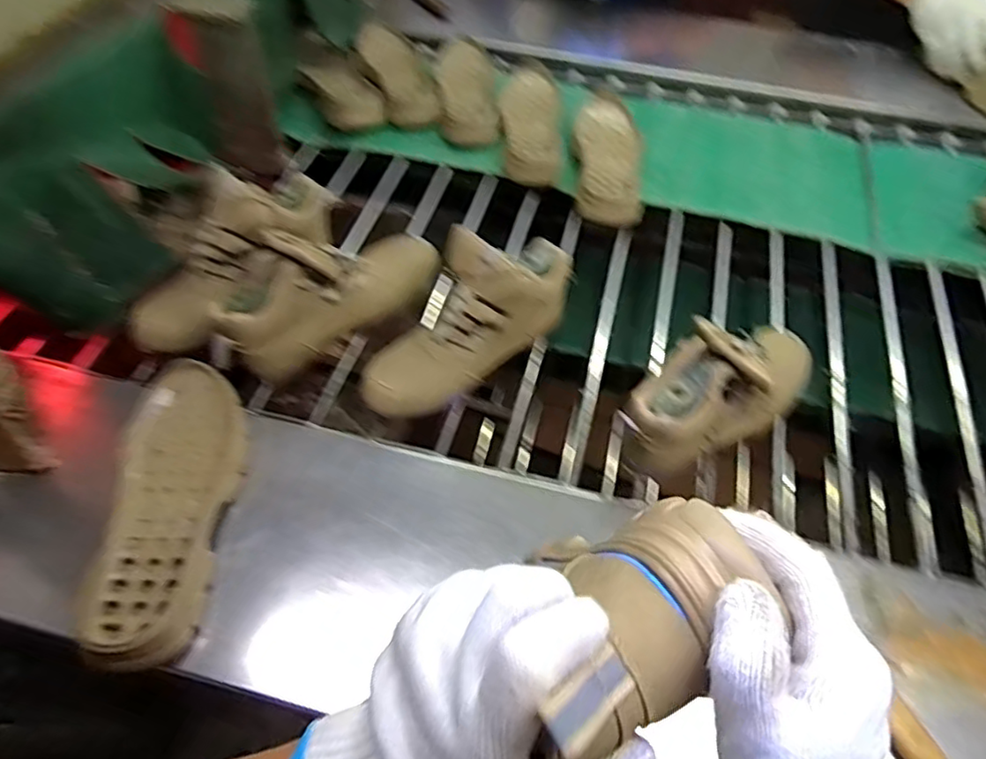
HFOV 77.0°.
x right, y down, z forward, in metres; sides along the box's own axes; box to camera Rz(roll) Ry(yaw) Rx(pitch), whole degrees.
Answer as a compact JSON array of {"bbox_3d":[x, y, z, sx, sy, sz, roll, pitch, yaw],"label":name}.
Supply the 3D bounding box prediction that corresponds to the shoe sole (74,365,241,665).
[{"bbox_3d":[-0.282,0.109,0.555,0.106,0.043,0.273,-5,56,-6],"label":"shoe sole"}]

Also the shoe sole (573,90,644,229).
[{"bbox_3d":[0.173,-0.342,0.935,0.108,0.035,0.282,3,55,-1],"label":"shoe sole"}]

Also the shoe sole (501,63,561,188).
[{"bbox_3d":[0.061,-0.413,0.981,0.094,0.034,0.274,2,55,-1],"label":"shoe sole"}]

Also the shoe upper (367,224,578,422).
[{"bbox_3d":[-0.022,-0.065,0.654,0.260,0.141,0.078,-32,62,-22],"label":"shoe upper"}]

